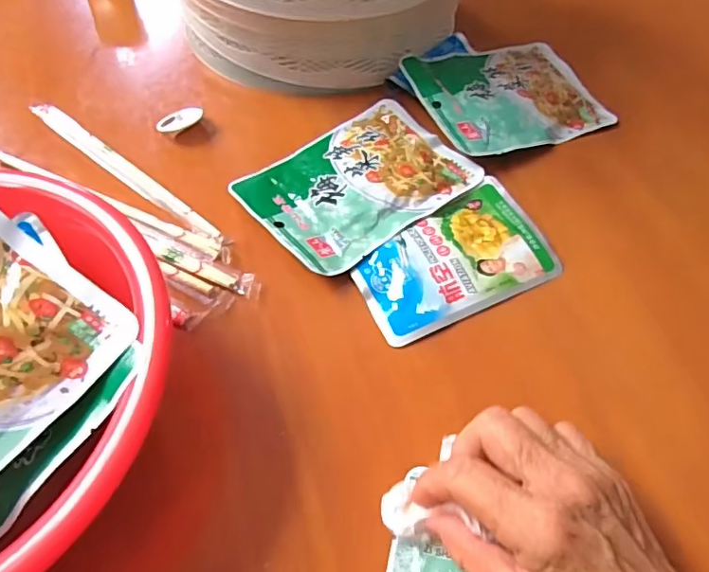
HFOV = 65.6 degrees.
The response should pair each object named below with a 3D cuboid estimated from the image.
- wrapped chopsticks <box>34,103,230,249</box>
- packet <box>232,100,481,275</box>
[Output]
[{"bbox_3d":[-0.166,-0.085,0.397,0.210,0.006,0.014,35,63,20],"label":"wrapped chopsticks"},{"bbox_3d":[0.002,-0.075,0.391,0.148,0.012,0.111,-33,63,-21],"label":"packet"}]

